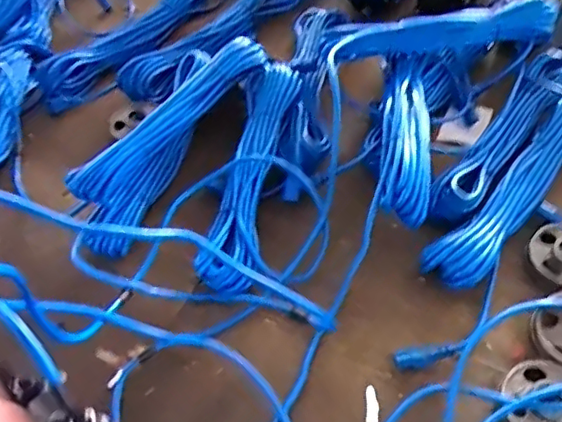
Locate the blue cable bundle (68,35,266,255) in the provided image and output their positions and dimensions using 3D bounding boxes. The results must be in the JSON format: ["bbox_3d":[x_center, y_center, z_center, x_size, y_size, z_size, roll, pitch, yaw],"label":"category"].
[{"bbox_3d":[-0.146,-0.110,0.814,0.061,0.084,0.373,24,59,22],"label":"blue cable bundle"}]

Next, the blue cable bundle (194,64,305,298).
[{"bbox_3d":[-0.041,-0.054,0.794,0.079,0.059,0.344,7,54,11],"label":"blue cable bundle"}]

